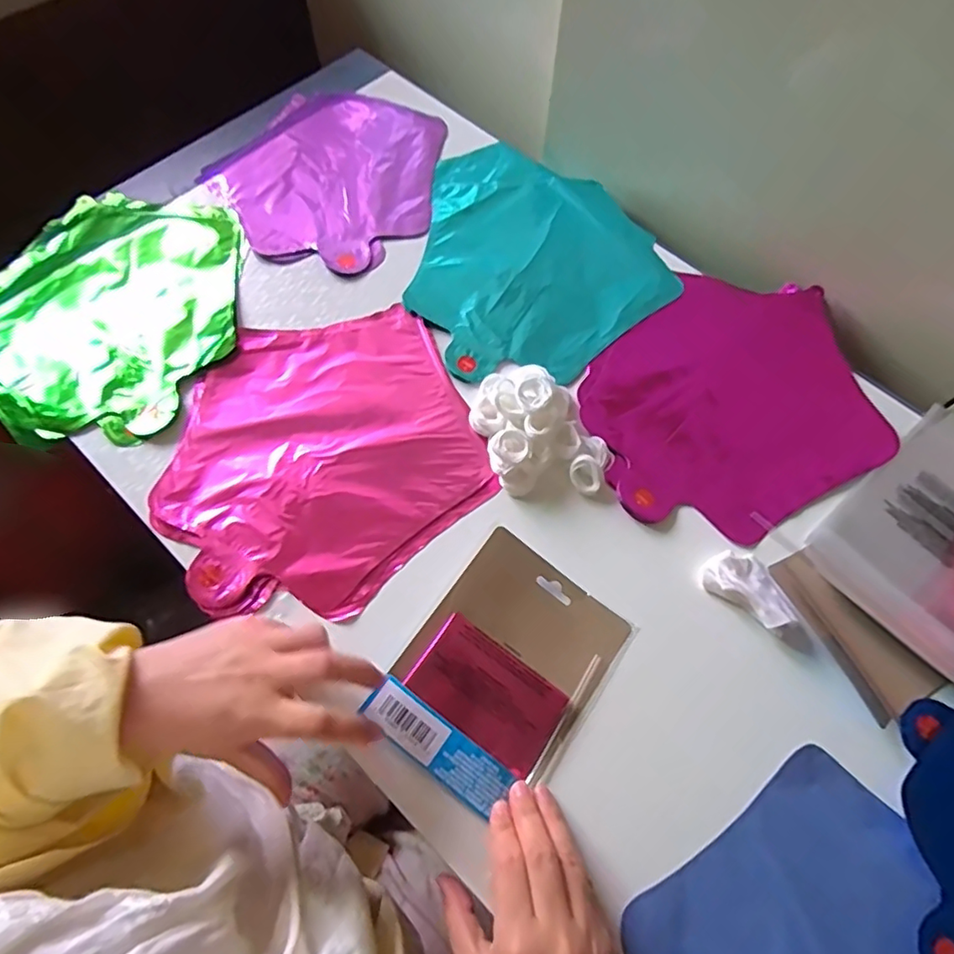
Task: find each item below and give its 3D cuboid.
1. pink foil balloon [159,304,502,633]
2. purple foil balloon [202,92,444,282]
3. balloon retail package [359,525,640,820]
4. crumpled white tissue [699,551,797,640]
[{"bbox_3d":[-0.116,-0.018,0.432,0.224,0.004,0.224,-23,68,-13],"label":"pink foil balloon"},{"bbox_3d":[-0.146,-0.296,0.570,0.211,0.023,0.242,5,65,0],"label":"purple foil balloon"},{"bbox_3d":[0.019,0.123,0.374,0.115,0.018,0.149,34,68,13],"label":"balloon retail package"},{"bbox_3d":[0.192,0.075,0.401,0.062,0.019,0.040,39,69,14],"label":"crumpled white tissue"}]

